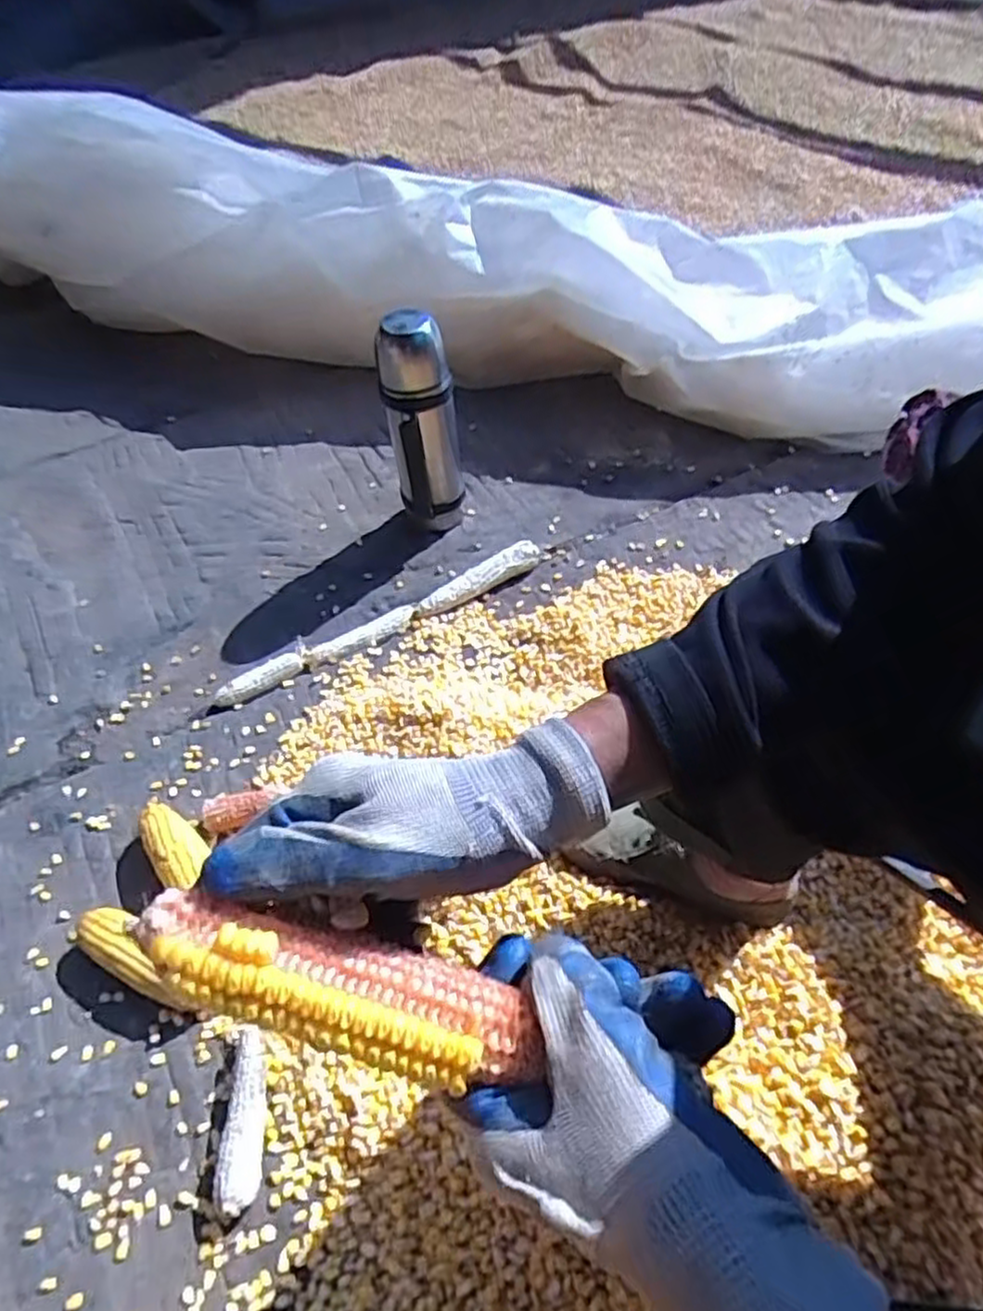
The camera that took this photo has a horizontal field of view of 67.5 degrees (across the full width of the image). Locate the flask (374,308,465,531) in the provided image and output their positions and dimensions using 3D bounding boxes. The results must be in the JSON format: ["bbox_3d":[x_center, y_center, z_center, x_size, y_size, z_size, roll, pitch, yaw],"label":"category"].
[{"bbox_3d":[-0.094,-0.311,1.036,0.098,0.316,0.079,-10,51,-4],"label":"flask"}]

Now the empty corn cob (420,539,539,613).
[{"bbox_3d":[-0.015,-0.112,1.039,0.185,0.032,0.033,-29,56,-19],"label":"empty corn cob"}]

